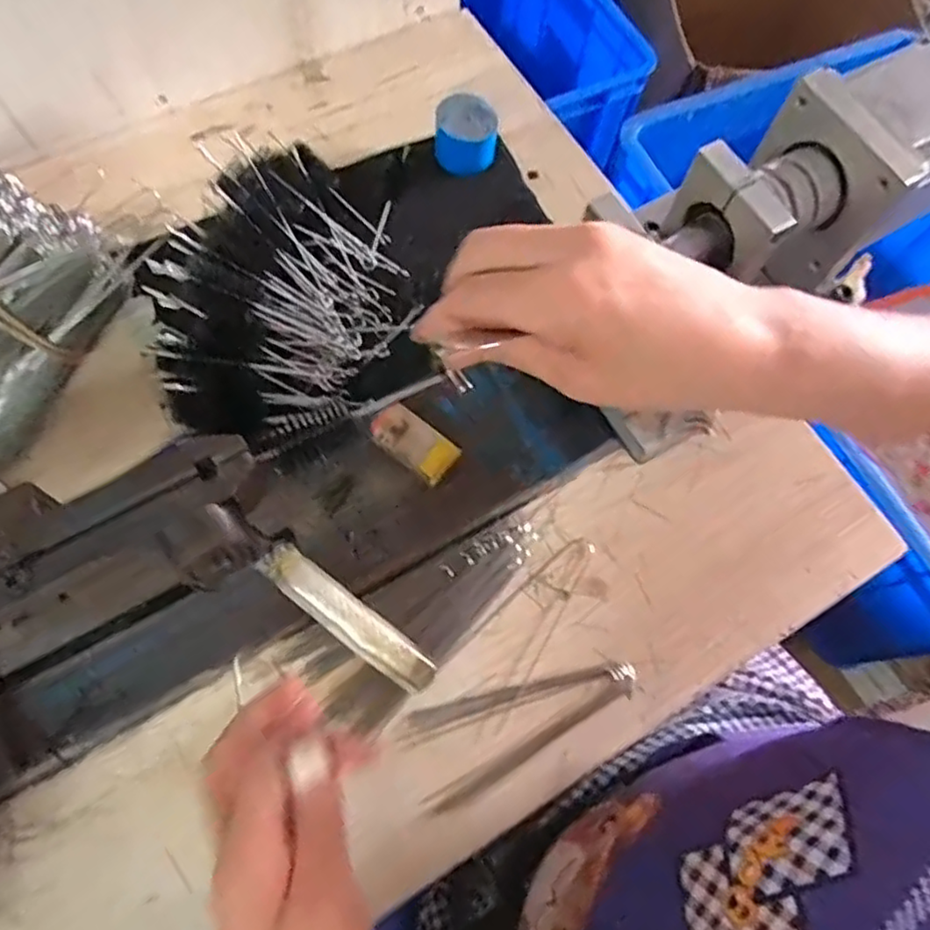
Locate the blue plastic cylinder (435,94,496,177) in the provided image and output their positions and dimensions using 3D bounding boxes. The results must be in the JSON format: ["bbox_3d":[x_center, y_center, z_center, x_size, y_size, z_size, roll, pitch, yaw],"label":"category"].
[{"bbox_3d":[0.001,-0.265,0.540,0.048,0.046,0.049,1,69,-2],"label":"blue plastic cylinder"}]

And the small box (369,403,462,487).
[{"bbox_3d":[-0.031,-0.015,0.405,0.054,0.007,0.028,36,72,11],"label":"small box"}]

